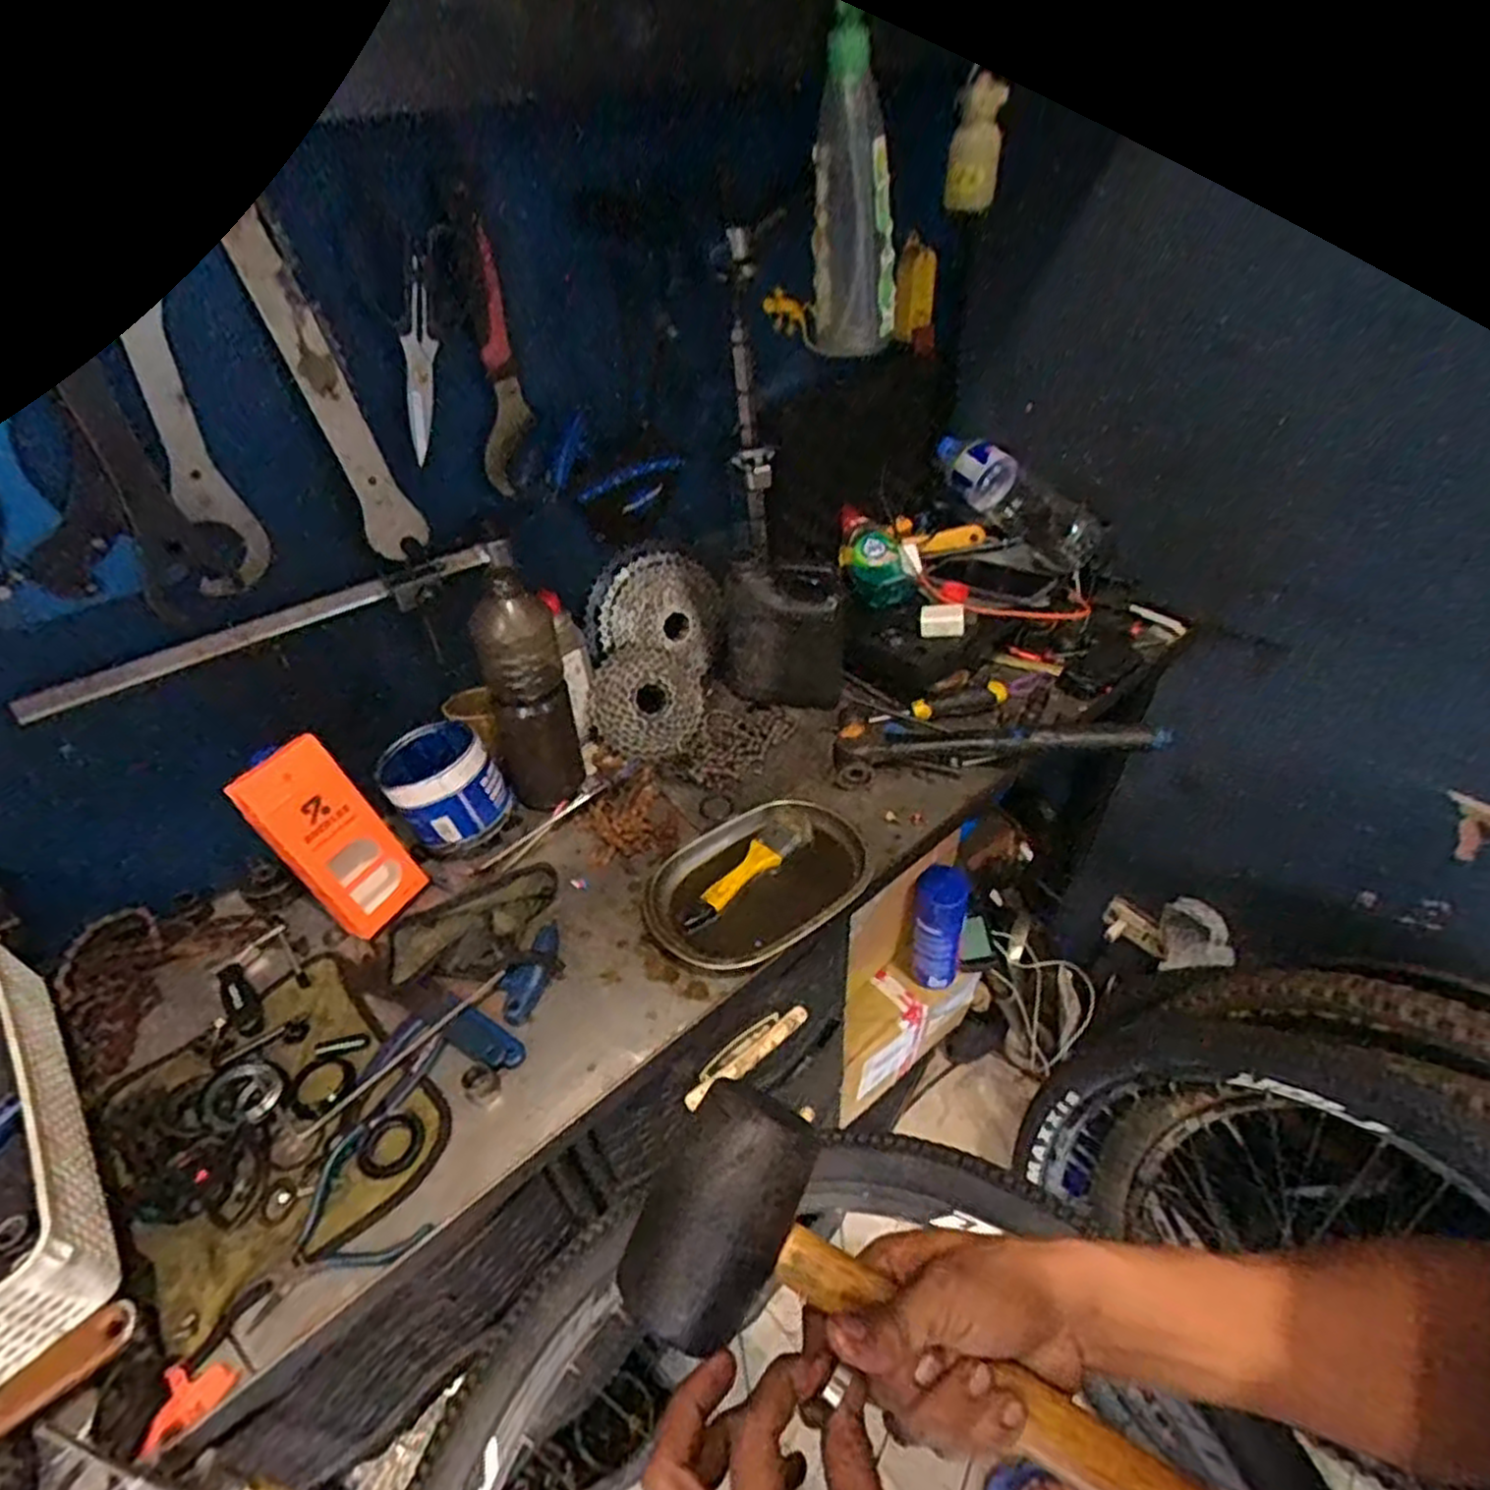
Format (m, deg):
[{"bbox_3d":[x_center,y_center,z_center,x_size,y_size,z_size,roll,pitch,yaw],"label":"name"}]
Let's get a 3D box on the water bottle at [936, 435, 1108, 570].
[{"bbox_3d":[0.361,-0.337,1.043,0.090,0.081,0.271,-30,64,-31],"label":"water bottle"}]

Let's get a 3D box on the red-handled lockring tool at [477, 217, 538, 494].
[{"bbox_3d":[-0.216,-0.325,0.671,0.014,0.199,0.053,24,49,27],"label":"red-handled lockring tool"}]

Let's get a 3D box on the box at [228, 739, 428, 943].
[{"bbox_3d":[-0.365,0.085,0.689,0.032,0.179,0.076,-7,33,32],"label":"box"}]

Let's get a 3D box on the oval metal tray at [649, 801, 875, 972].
[{"bbox_3d":[0.017,0.127,0.730,0.216,0.029,0.141,-33,50,-28],"label":"oval metal tray"}]

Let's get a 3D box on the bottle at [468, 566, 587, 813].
[{"bbox_3d":[-0.212,-0.051,0.759,0.077,0.245,0.065,-12,43,-10],"label":"bottle"}]

